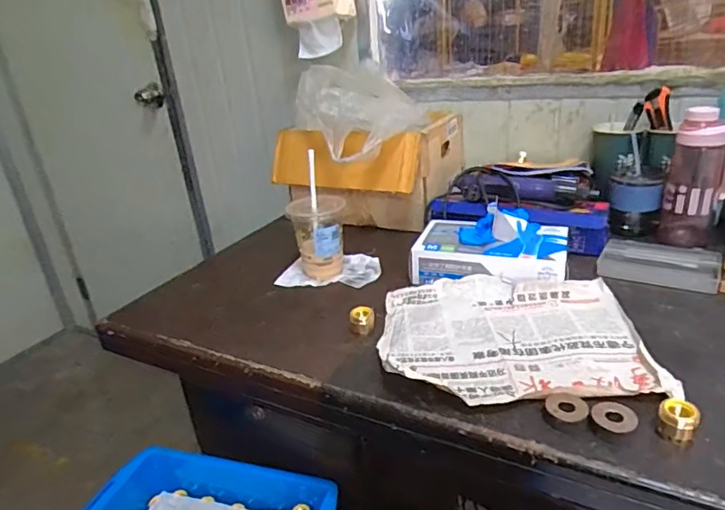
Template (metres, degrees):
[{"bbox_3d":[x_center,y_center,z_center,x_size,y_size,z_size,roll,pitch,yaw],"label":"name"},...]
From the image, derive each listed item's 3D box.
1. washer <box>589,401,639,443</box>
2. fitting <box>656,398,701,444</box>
[{"bbox_3d":[0.241,0.159,0.487,0.039,0.012,0.042,10,29,32],"label":"washer"},{"bbox_3d":[0.293,0.154,0.471,0.031,0.028,0.026,11,30,34],"label":"fitting"}]

